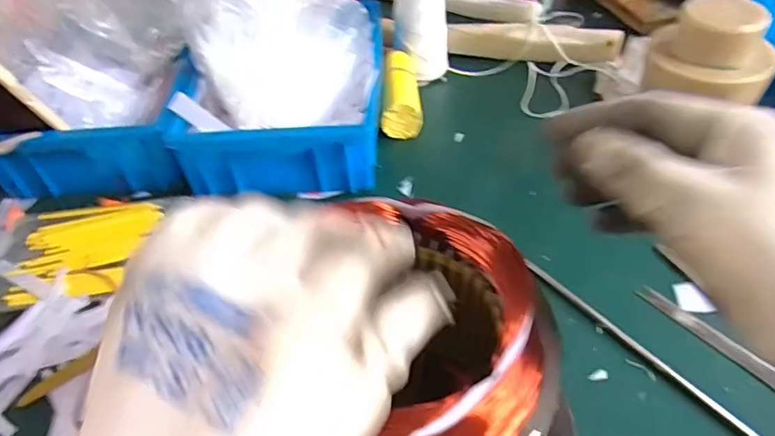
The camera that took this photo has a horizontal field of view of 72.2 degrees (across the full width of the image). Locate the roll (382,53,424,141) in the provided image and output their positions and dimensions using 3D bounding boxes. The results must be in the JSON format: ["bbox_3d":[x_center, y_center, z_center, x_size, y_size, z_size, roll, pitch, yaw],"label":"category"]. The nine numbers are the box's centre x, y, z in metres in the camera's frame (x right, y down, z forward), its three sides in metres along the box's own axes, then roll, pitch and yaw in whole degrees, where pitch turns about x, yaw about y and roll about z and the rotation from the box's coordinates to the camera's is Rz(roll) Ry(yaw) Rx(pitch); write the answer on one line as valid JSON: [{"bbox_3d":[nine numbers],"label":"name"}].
[{"bbox_3d":[0.017,-0.150,0.621,0.043,0.040,0.125,-3,46,3],"label":"roll"}]

